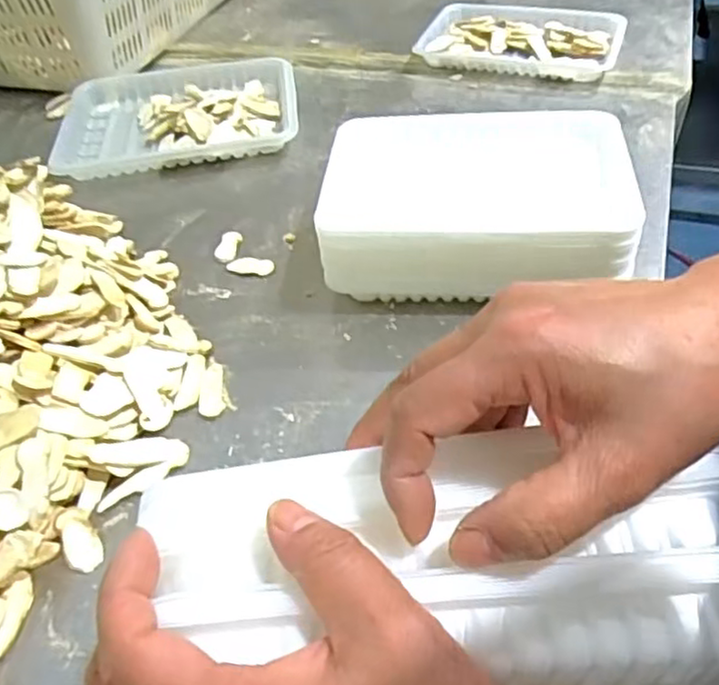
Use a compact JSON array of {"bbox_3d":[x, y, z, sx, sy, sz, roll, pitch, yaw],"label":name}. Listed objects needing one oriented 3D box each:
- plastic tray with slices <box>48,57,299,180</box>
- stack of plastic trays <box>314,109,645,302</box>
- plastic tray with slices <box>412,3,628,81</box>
[{"bbox_3d":[-0.208,-0.257,0.791,0.268,0.032,0.207,-9,45,-2],"label":"plastic tray with slices"},{"bbox_3d":[0.093,-0.106,0.564,0.227,0.097,0.155,2,46,8],"label":"stack of plastic trays"},{"bbox_3d":[0.204,-0.378,0.863,0.233,0.035,0.158,16,49,20],"label":"plastic tray with slices"}]

